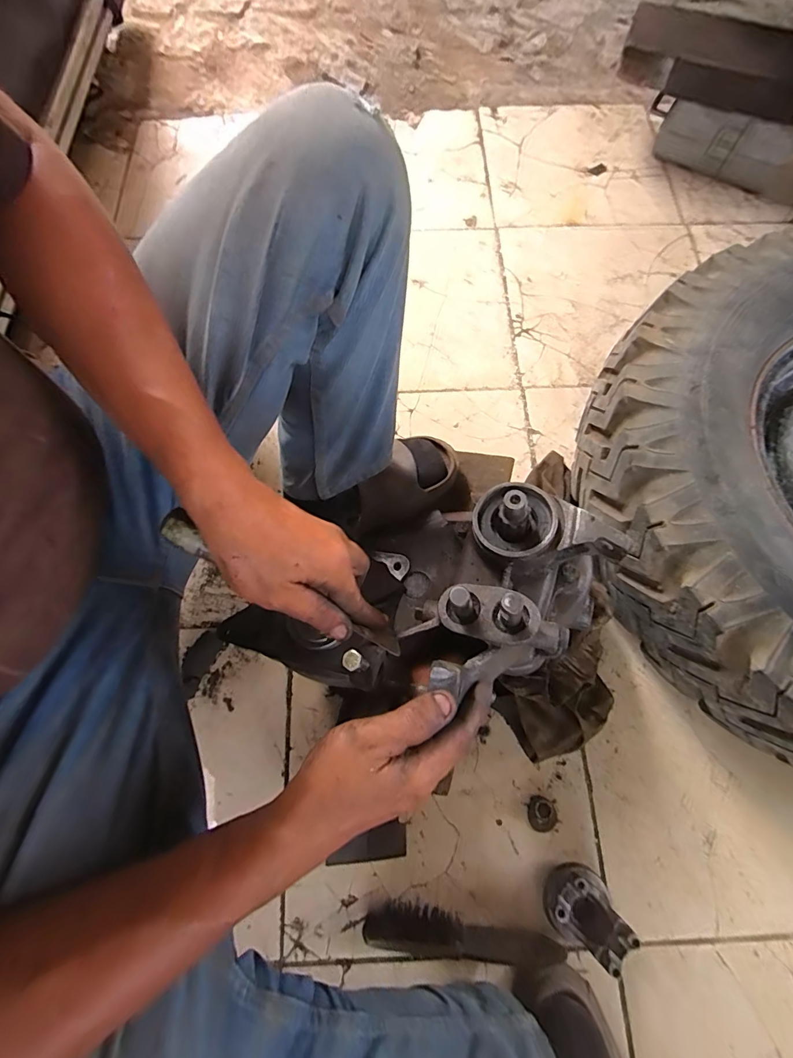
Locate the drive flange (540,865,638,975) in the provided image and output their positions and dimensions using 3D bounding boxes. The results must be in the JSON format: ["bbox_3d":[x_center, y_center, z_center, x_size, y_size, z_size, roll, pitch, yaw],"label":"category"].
[{"bbox_3d":[0.219,0.448,0.523,0.079,0.076,0.088,-37,74,-12],"label":"drive flange"}]

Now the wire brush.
[{"bbox_3d":[0.077,0.488,0.528,0.227,0.026,0.052,11,70,4],"label":"wire brush"}]

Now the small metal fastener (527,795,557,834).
[{"bbox_3d":[0.191,0.374,0.583,0.036,0.010,0.040,12,70,4],"label":"small metal fastener"}]

